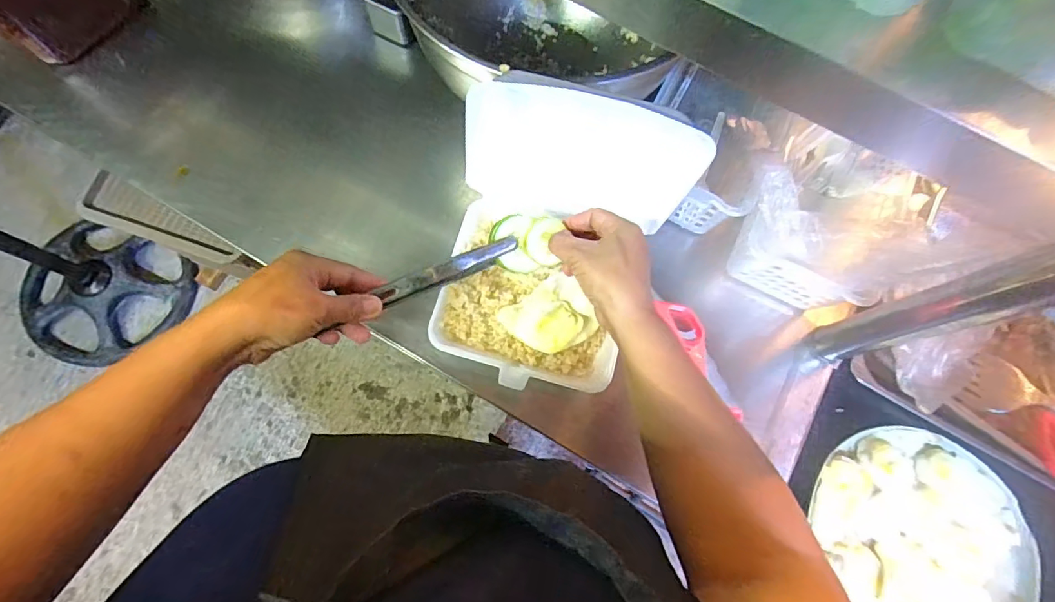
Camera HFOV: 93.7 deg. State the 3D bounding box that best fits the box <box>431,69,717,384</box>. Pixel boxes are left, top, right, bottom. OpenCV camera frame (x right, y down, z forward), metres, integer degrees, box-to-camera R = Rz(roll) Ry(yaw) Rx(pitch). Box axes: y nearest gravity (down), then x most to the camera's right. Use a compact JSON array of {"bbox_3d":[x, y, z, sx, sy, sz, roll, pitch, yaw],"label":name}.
[{"bbox_3d":[0.029,-0.051,0.439,0.209,0.166,0.214,10,69,2],"label":"box"}]

